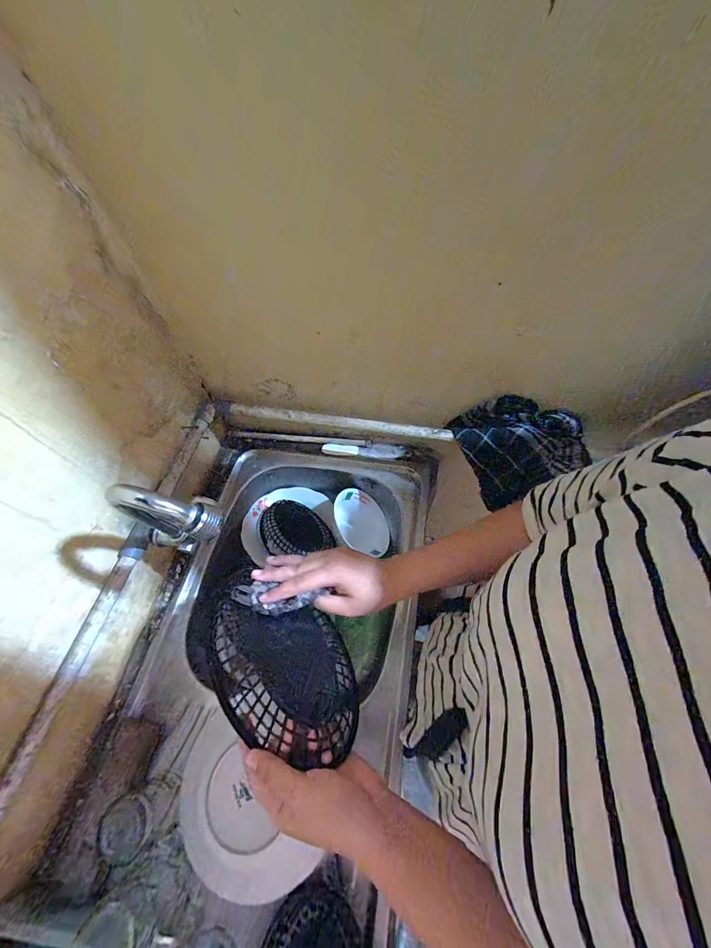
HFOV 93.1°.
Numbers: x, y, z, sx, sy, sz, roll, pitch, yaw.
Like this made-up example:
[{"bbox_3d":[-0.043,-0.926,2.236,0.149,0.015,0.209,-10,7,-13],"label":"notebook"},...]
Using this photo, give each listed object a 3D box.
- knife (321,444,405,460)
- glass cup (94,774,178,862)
[{"bbox_3d":[0.019,-0.050,0.720,0.174,0.015,0.031,4,61,5],"label":"knife"},{"bbox_3d":[-0.278,0.441,0.434,0.068,0.063,0.059,-15,61,-6],"label":"glass cup"}]

